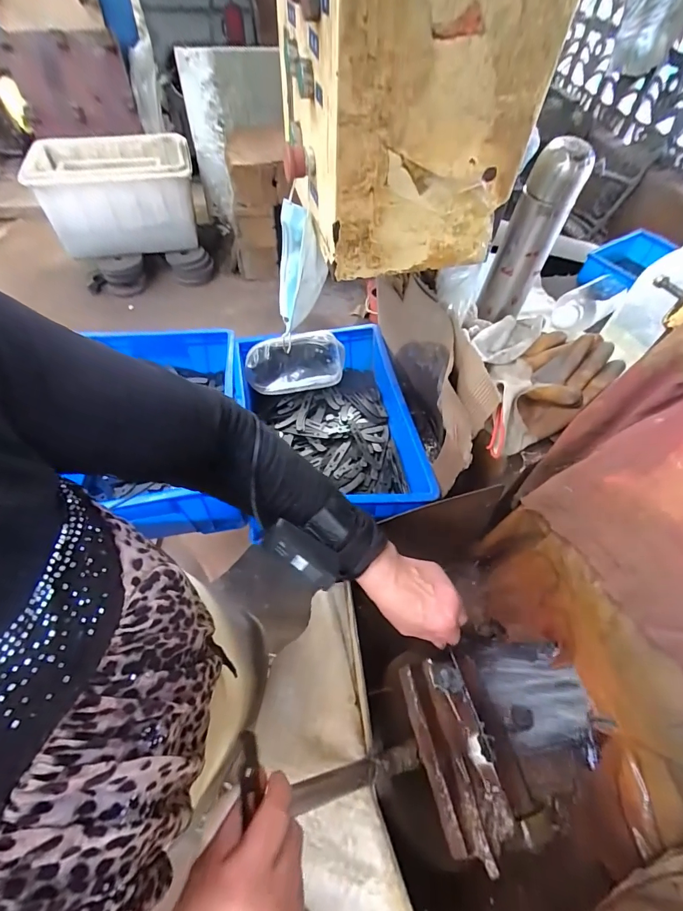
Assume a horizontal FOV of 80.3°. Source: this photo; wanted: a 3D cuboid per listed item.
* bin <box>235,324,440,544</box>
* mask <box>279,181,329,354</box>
[{"bbox_3d":[-0.029,-0.062,0.753,0.286,0.109,0.411,-8,57,-9],"label":"bin"},{"bbox_3d":[-0.058,-0.252,0.567,0.063,0.157,0.103,-6,56,-7],"label":"mask"}]

